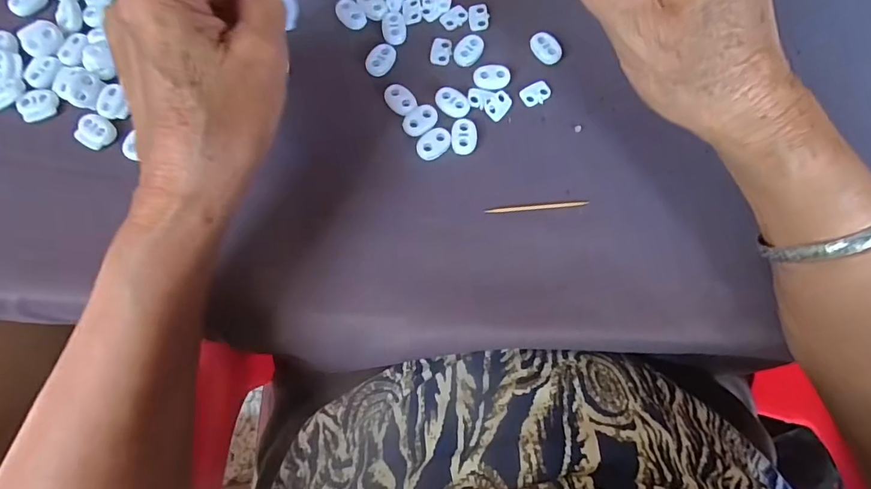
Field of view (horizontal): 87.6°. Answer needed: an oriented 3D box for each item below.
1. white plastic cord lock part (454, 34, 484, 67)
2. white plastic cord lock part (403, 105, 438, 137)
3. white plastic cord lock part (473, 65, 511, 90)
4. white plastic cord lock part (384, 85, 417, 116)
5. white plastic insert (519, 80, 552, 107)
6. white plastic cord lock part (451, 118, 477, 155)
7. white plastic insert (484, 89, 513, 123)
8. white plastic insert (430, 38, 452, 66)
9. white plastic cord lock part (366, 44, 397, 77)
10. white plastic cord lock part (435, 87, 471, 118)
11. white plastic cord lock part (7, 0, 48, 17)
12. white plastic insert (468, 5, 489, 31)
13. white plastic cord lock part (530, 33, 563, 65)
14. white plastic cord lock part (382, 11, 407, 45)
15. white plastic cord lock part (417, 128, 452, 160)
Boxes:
[{"bbox_3d":[0.021,-0.123,0.287,0.016,0.004,0.022,26,77,5],"label":"white plastic cord lock part"},{"bbox_3d":[-0.009,-0.075,0.272,0.023,0.004,0.016,-41,81,-10],"label":"white plastic cord lock part"},{"bbox_3d":[0.035,-0.104,0.282,0.022,0.004,0.016,1,76,-1],"label":"white plastic cord lock part"},{"bbox_3d":[-0.021,-0.089,0.275,0.017,0.004,0.021,-44,81,-11],"label":"white plastic cord lock part"},{"bbox_3d":[0.063,-0.094,0.282,0.018,0.004,0.014,-28,79,-8],"label":"white plastic insert"},{"bbox_3d":[0.017,-0.065,0.271,0.015,0.004,0.022,1,76,-1],"label":"white plastic cord lock part"},{"bbox_3d":[0.039,-0.086,0.278,0.013,0.004,0.019,36,78,7],"label":"white plastic insert"},{"bbox_3d":[0.004,-0.123,0.288,0.012,0.004,0.020,8,76,1],"label":"white plastic insert"},{"bbox_3d":[-0.034,-0.116,0.282,0.016,0.004,0.024,26,77,5],"label":"white plastic cord lock part"},{"bbox_3d":[0.010,-0.088,0.276,0.023,0.004,0.017,44,79,9],"label":"white plastic cord lock part"},{"bbox_3d":[-0.262,-0.156,0.291,0.015,0.007,0.022,36,78,7],"label":"white plastic cord lock part"},{"bbox_3d":[0.028,-0.148,0.295,0.013,0.004,0.018,-7,77,-3],"label":"white plastic insert"},{"bbox_3d":[0.070,-0.125,0.287,0.016,0.004,0.022,-44,81,-11],"label":"white plastic cord lock part"},{"bbox_3d":[-0.026,-0.139,0.289,0.015,0.004,0.024,-3,76,-2],"label":"white plastic cord lock part"},{"bbox_3d":[-0.001,-0.061,0.270,0.023,0.004,0.016,-40,80,-10],"label":"white plastic cord lock part"}]

